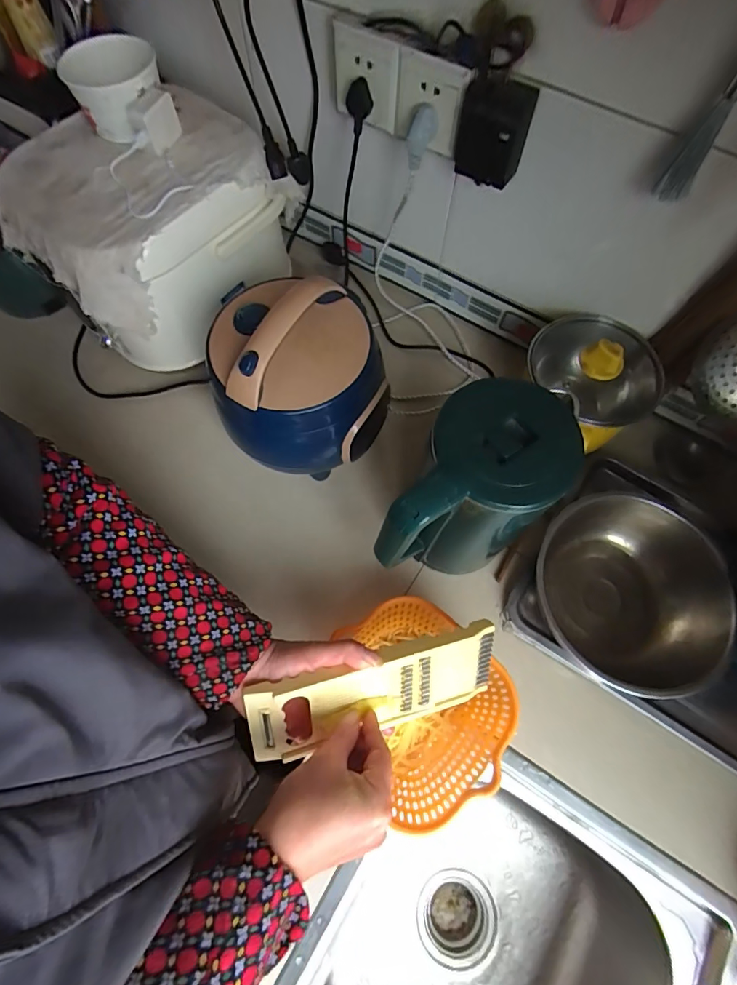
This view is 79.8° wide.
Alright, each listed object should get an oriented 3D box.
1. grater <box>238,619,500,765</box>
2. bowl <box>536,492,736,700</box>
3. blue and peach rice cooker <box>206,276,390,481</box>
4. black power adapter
[{"bbox_3d":[0.012,0.189,0.416,0.238,0.089,0.010,-9,27,-17],"label":"grater"},{"bbox_3d":[0.297,0.116,0.514,0.170,0.097,0.207,8,69,2],"label":"bowl"},{"bbox_3d":[-0.083,-0.139,0.543,0.195,0.182,0.179,-4,69,-3],"label":"blue and peach rice cooker"},{"bbox_3d":[0.129,-0.374,0.467,0.070,0.082,0.041,14,69,4],"label":"black power adapter"}]

